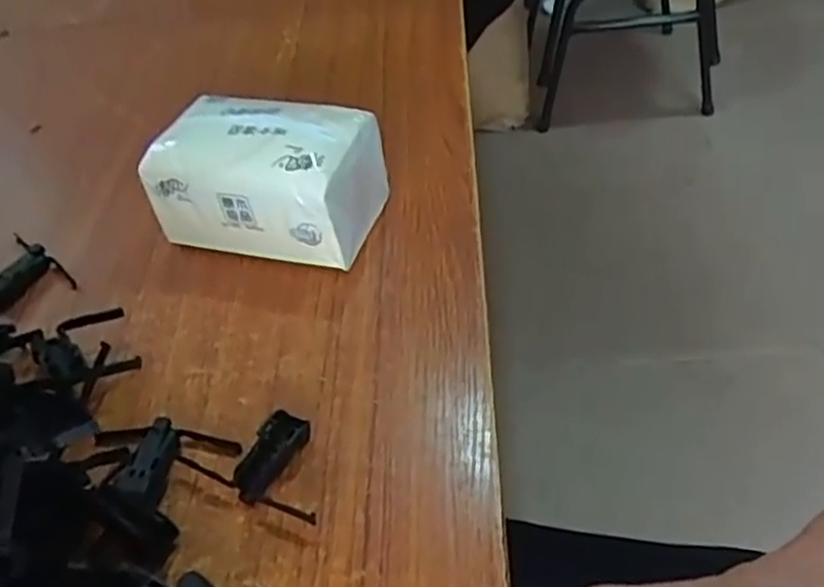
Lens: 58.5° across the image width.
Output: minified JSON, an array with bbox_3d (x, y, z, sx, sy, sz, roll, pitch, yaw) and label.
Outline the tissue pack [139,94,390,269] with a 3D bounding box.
[{"bbox_3d":[-0.095,-0.074,0.488,0.138,0.084,0.078,8,47,14],"label":"tissue pack"}]

